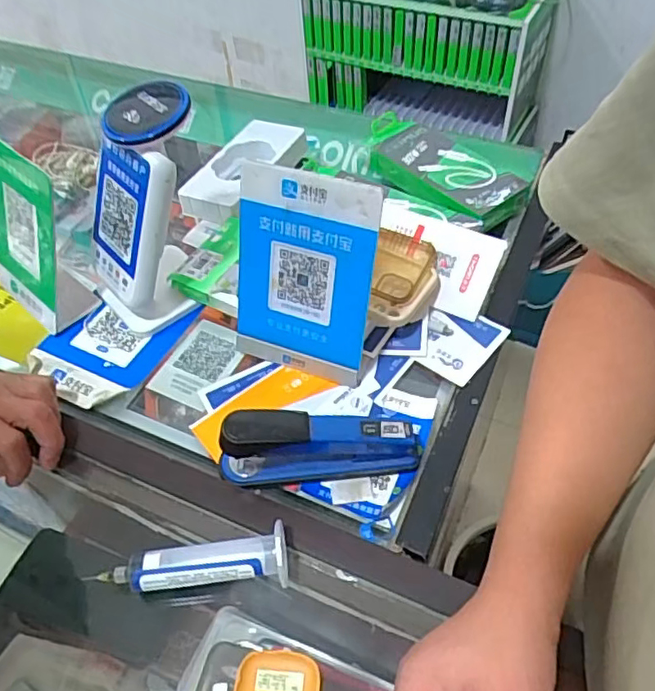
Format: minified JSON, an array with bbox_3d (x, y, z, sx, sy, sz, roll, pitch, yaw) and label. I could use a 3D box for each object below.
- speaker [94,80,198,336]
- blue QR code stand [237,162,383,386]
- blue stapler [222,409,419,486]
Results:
[{"bbox_3d":[-0.167,-0.121,0.547,0.097,0.219,0.060,25,33,21],"label":"speaker"},{"bbox_3d":[-0.024,-0.058,0.499,0.119,0.154,0.065,17,54,16],"label":"blue QR code stand"},{"bbox_3d":[-0.007,0.076,0.462,0.147,0.053,0.034,-3,51,0],"label":"blue stapler"}]

